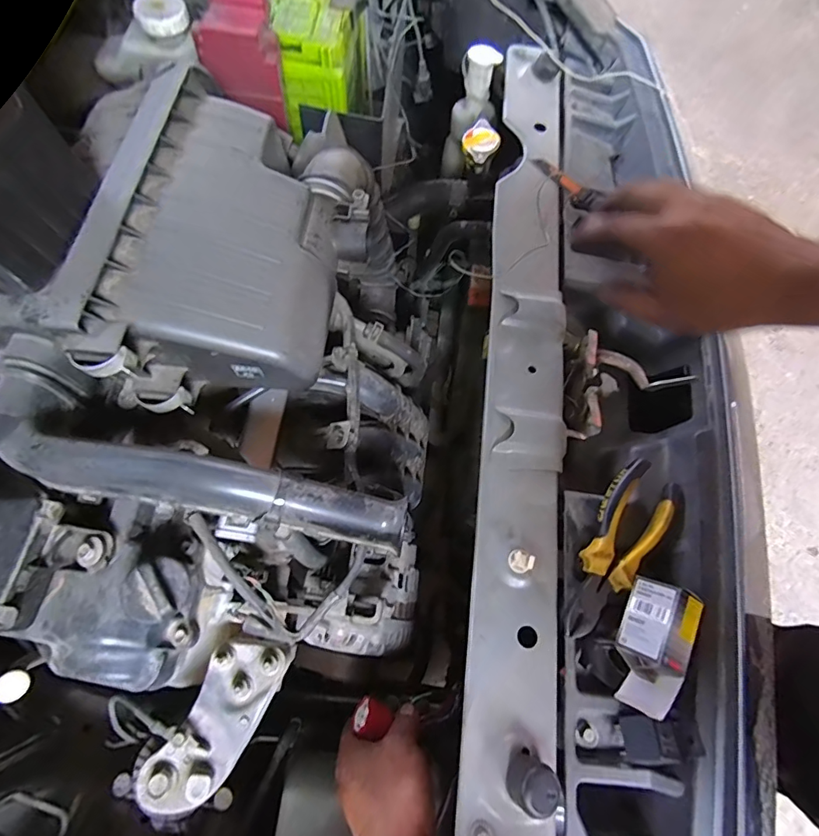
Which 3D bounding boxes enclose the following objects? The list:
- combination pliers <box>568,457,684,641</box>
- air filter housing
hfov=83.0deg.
[{"bbox_3d":[0.169,0.104,0.378,0.052,0.014,0.152,38,71,7],"label":"combination pliers"},{"bbox_3d":[-0.148,-0.145,0.379,0.173,0.089,0.275,7,70,-4],"label":"air filter housing"}]

